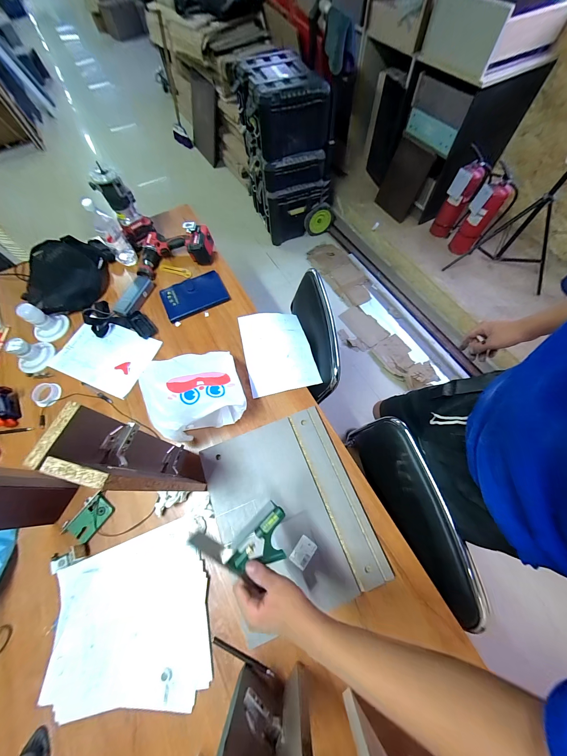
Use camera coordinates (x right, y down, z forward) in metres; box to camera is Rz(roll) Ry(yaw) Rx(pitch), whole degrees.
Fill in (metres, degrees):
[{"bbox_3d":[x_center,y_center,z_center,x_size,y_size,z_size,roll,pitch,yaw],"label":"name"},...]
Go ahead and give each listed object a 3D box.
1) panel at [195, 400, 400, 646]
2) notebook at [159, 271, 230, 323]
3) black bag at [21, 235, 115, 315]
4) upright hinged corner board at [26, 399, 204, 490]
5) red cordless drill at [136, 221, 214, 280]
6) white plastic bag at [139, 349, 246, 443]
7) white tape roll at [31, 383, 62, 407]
[{"bbox_3d":[0.007,0.306,0.609,0.334,0.030,0.403,-20,67,-6],"label":"panel"},{"bbox_3d":[-0.306,-0.286,0.879,0.207,0.019,0.150,-24,67,-7],"label":"notebook"},{"bbox_3d":[-0.771,-0.378,0.919,0.278,0.092,0.308,29,71,15],"label":"black bag"},{"bbox_3d":[-0.247,0.152,0.489,0.120,0.383,0.084,14,68,9],"label":"upright hinged corner board"},{"bbox_3d":[-0.400,-0.457,0.932,0.265,0.097,0.185,0,66,3],"label":"red cordless drill"},{"bbox_3d":[-0.228,0.033,0.677,0.227,0.142,0.209,-23,67,-7],"label":"white plastic bag"},{"bbox_3d":[-0.707,0.047,0.765,0.068,0.026,0.073,-1,66,3],"label":"white tape roll"}]

